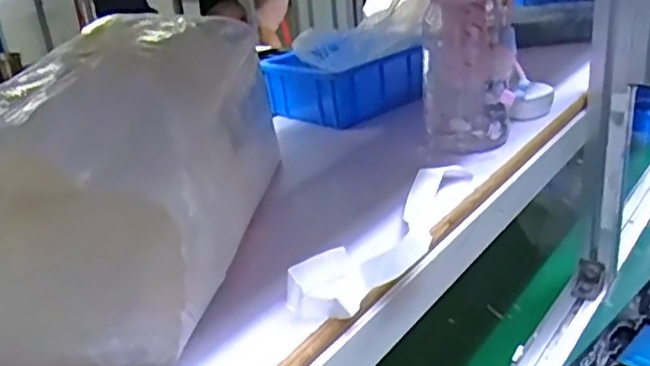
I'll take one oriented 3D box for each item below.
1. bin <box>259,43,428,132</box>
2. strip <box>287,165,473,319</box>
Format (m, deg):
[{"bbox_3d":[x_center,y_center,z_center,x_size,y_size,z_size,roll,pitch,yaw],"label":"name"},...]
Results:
[{"bbox_3d":[0.024,-0.117,0.781,0.132,0.065,0.127,15,31,41],"label":"bin"},{"bbox_3d":[0.059,0.031,0.482,0.058,0.024,0.224,11,28,36],"label":"strip"}]

